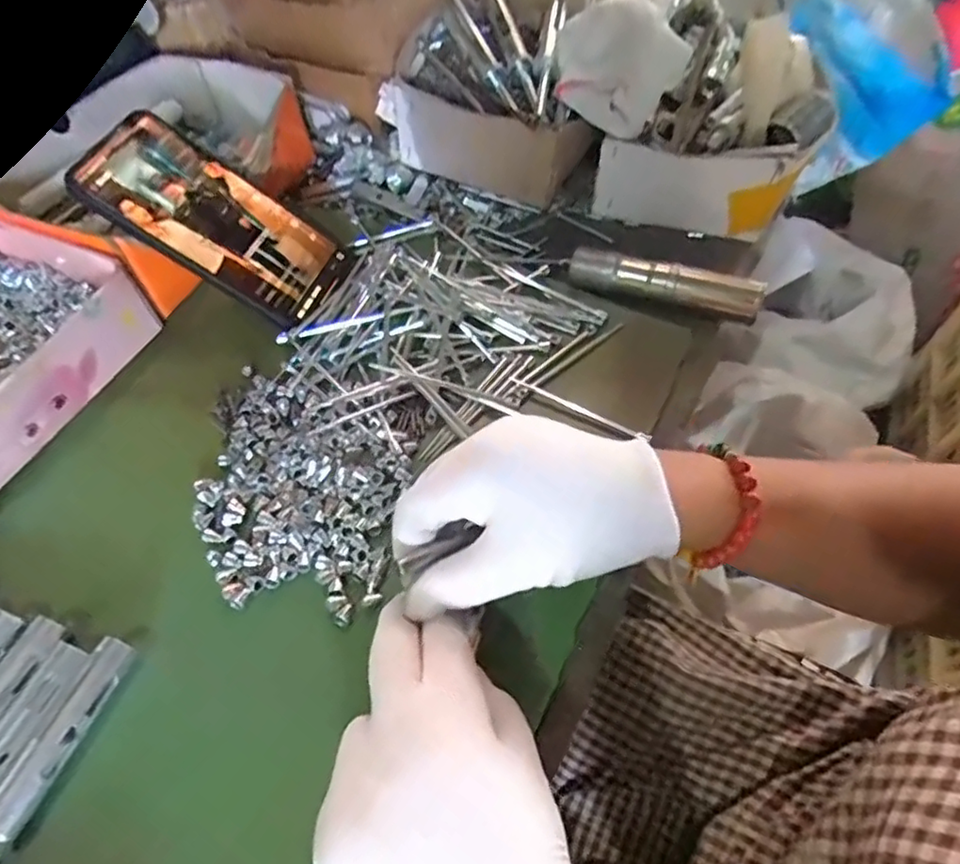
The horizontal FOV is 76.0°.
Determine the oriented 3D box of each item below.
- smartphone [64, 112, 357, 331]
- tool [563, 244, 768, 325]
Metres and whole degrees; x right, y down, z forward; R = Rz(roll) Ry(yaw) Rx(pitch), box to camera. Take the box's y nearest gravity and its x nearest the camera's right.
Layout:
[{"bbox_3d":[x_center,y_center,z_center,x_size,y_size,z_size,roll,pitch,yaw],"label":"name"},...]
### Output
[{"bbox_3d":[-0.161,-0.131,0.386,0.152,0.006,0.077,33,63,-17],"label":"smartphone"},{"bbox_3d":[0.119,-0.097,0.399,0.121,0.021,0.022,18,60,12],"label":"tool"}]

